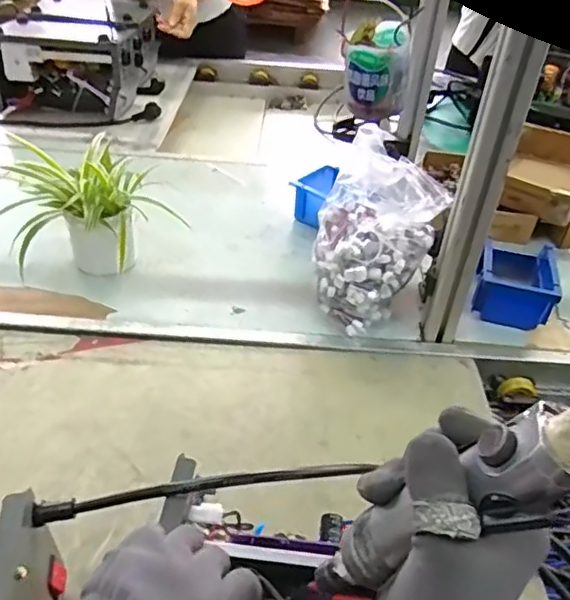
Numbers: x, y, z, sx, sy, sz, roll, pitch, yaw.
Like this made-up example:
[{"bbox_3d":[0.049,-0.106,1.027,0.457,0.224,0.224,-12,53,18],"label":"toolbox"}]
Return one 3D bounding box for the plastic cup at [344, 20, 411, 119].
[{"bbox_3d":[0.088,-0.218,0.561,0.060,0.072,0.059,10,40,6],"label":"plastic cup"}]

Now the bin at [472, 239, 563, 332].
[{"bbox_3d":[0.322,-0.026,0.840,0.103,0.072,0.148,14,40,11],"label":"bin"}]

